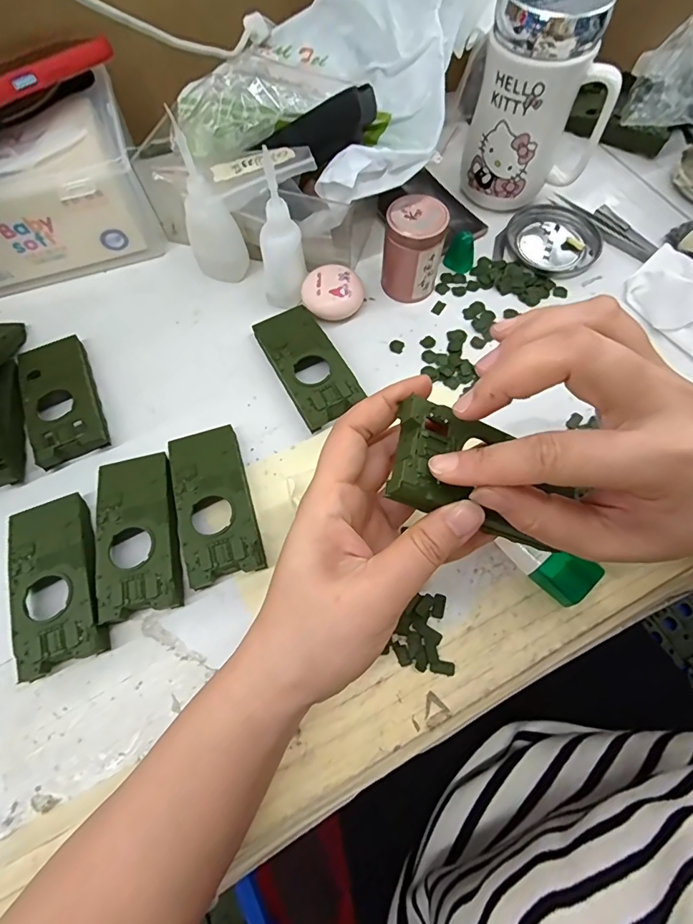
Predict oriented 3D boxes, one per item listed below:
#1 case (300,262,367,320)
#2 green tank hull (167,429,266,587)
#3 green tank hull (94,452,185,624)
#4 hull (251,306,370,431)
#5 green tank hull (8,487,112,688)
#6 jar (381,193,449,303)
[{"bbox_3d":[-0.011,-0.132,0.359,0.049,0.022,0.043,12,67,7],"label":"case"},{"bbox_3d":[-0.086,0.026,0.295,0.047,0.023,0.103,-17,67,-6],"label":"green tank hull"},{"bbox_3d":[-0.131,0.044,0.287,0.050,0.020,0.102,-14,67,-5],"label":"green tank hull"},{"bbox_3d":[-0.030,-0.075,0.336,0.046,0.022,0.104,-27,68,-10],"label":"hull"},{"bbox_3d":[-0.177,0.071,0.277,0.050,0.021,0.103,-22,67,-8],"label":"green tank hull"},{"bbox_3d":[0.051,-0.162,0.349,0.043,0.063,0.043,0,66,1],"label":"jar"}]

